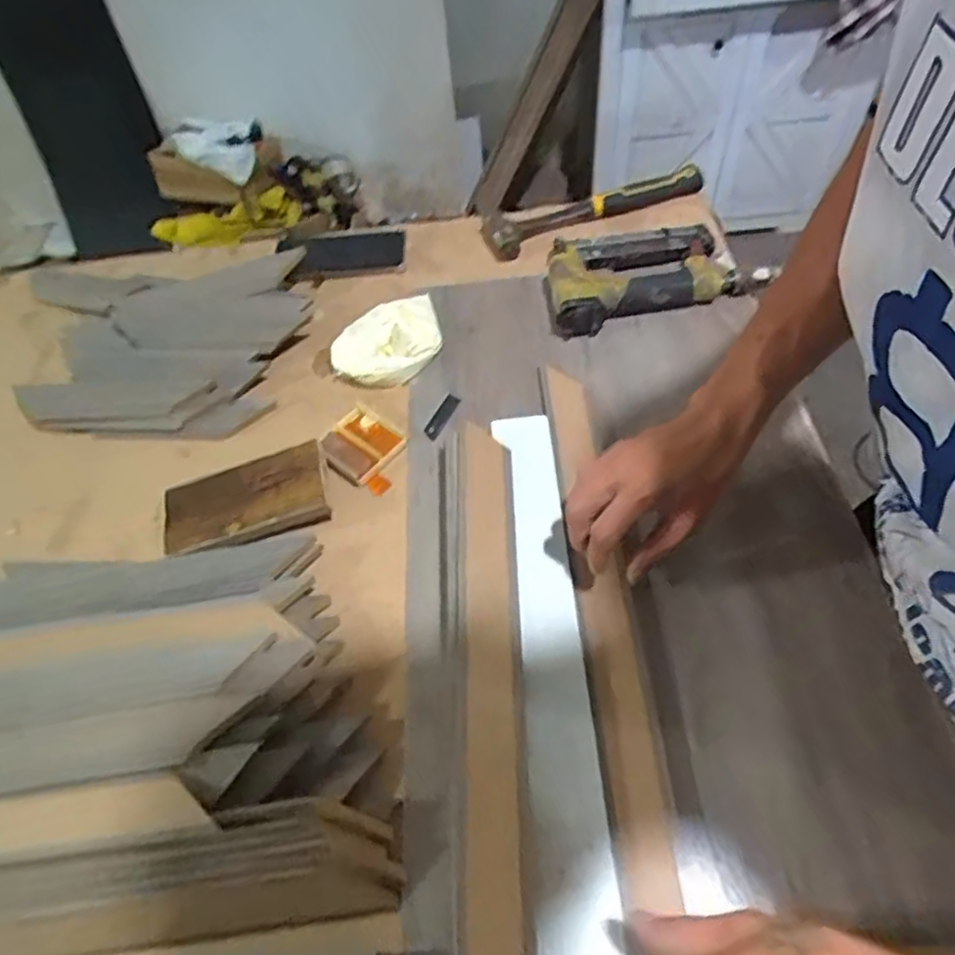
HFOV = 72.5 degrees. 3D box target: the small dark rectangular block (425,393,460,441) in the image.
[{"bbox_3d":[-0.036,-0.061,0.658,0.015,0.007,0.058,20,56,18],"label":"small dark rectangular block"}]

